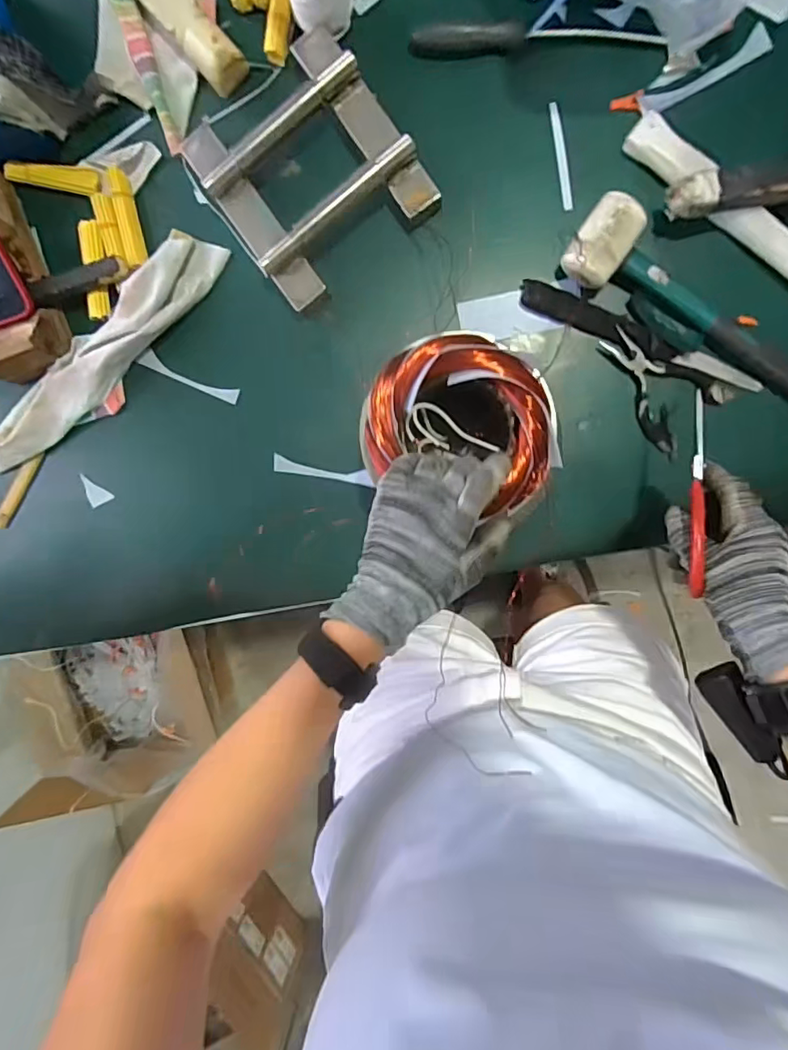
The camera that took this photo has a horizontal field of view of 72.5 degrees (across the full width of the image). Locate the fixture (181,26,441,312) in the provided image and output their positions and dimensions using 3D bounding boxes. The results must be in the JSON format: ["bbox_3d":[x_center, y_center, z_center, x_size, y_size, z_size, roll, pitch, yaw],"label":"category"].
[{"bbox_3d":[-0.083,-0.342,0.523,0.182,0.043,0.203,-36,91,9],"label":"fixture"}]

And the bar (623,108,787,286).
[{"bbox_3d":[0.333,-0.263,0.484,0.299,0.029,0.036,42,99,1],"label":"bar"}]

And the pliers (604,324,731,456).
[{"bbox_3d":[0.255,-0.138,0.527,0.126,0.018,0.081,41,99,1],"label":"pliers"}]

